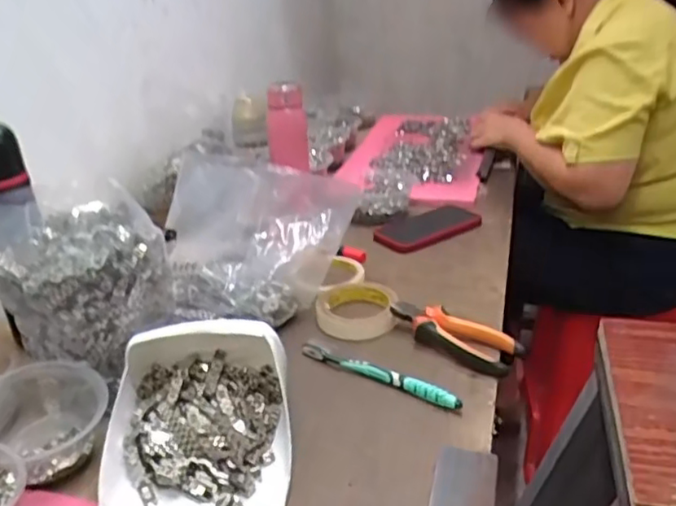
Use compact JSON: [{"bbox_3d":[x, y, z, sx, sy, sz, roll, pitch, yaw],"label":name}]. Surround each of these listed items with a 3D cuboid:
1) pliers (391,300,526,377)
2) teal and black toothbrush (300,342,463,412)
[{"bbox_3d":[0.120,0.089,0.678,0.151,0.032,0.051,17,32,36],"label":"pliers"},{"bbox_3d":[0.039,0.122,0.633,0.183,0.017,0.010,14,31,33],"label":"teal and black toothbrush"}]

